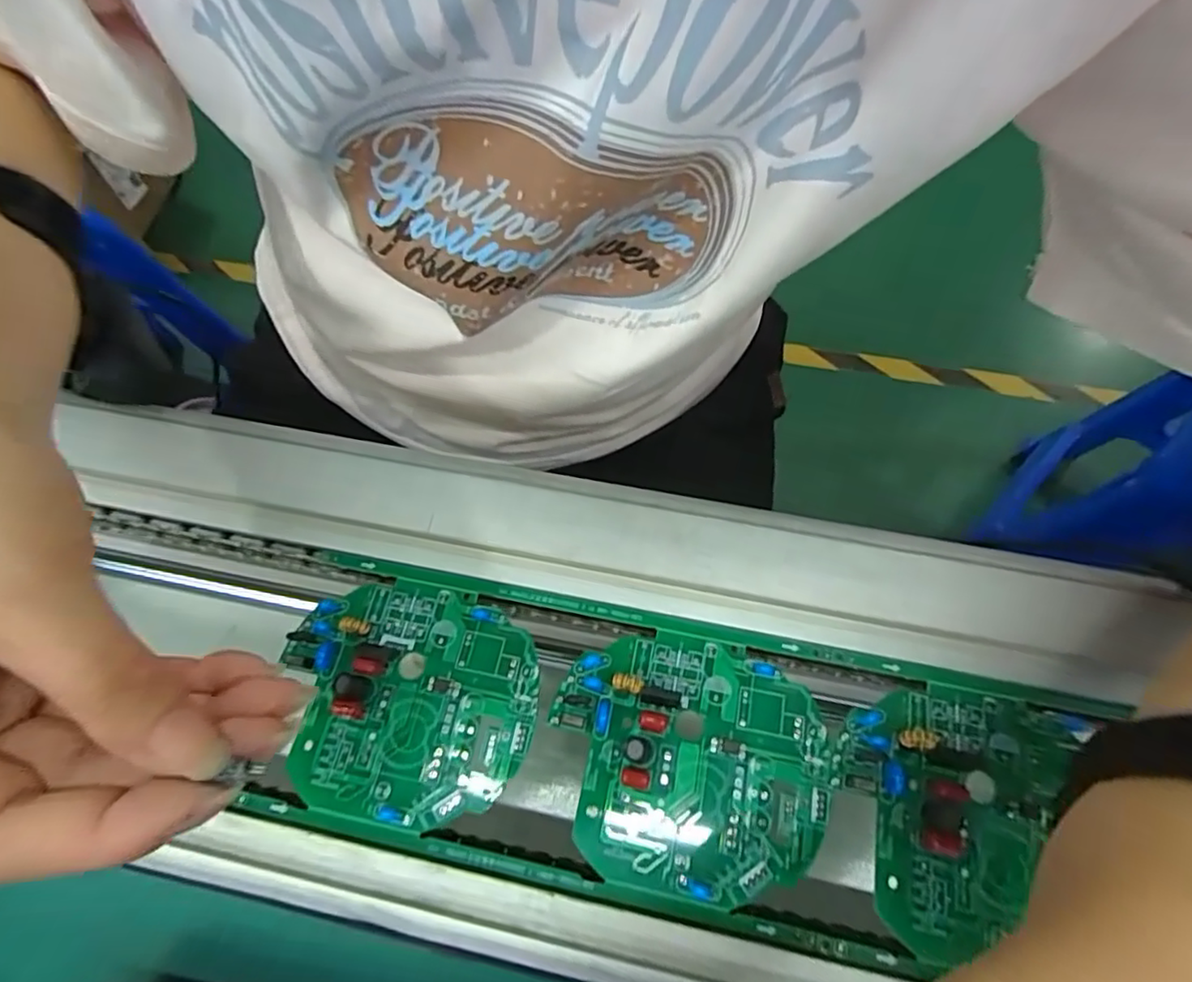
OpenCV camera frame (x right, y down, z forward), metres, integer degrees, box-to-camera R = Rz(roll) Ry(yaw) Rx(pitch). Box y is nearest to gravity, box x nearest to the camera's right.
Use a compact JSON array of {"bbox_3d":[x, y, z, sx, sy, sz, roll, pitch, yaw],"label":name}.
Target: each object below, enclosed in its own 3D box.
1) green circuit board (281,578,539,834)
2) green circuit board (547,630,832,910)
[{"bbox_3d":[-0.070,0.075,0.225,0.094,0.011,0.082,10,68,5],"label":"green circuit board"},{"bbox_3d":[0.032,0.094,0.214,0.093,0.012,0.081,11,68,5],"label":"green circuit board"}]

